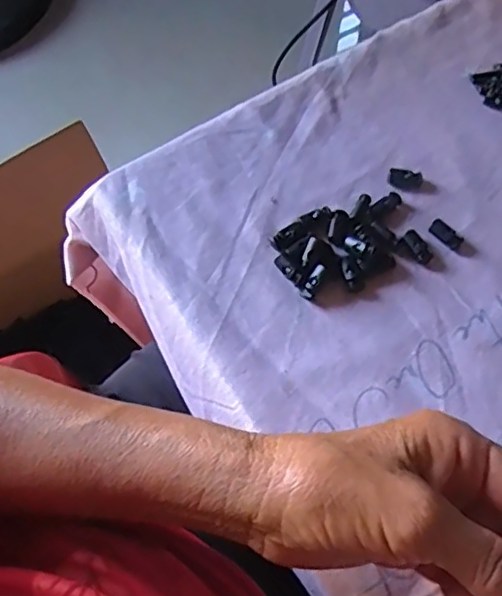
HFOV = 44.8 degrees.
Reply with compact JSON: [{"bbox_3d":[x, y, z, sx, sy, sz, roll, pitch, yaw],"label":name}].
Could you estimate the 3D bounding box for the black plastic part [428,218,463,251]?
[{"bbox_3d":[0.116,-0.037,0.361,0.020,0.007,0.009,37,72,15],"label":"black plastic part"}]

